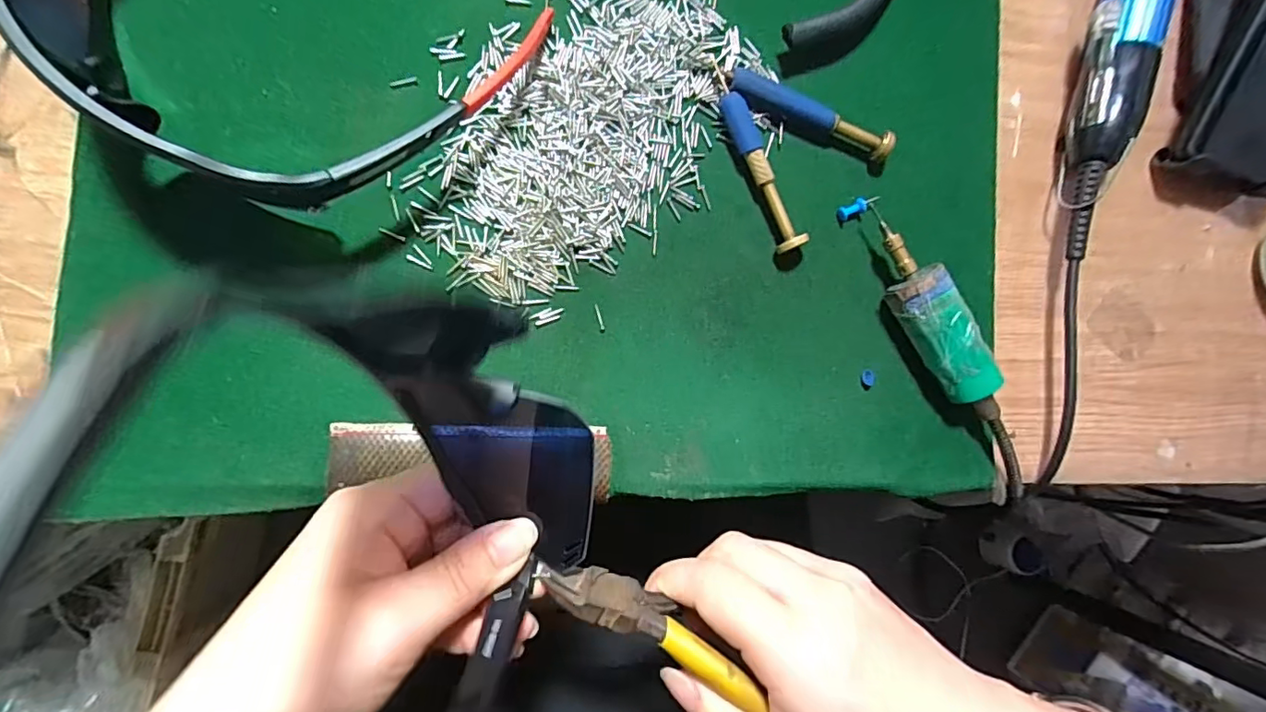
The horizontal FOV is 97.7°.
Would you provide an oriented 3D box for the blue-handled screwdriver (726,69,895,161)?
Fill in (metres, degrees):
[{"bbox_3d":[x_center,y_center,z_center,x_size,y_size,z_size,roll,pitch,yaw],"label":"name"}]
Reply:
[{"bbox_3d":[0.086,-0.118,0.271,0.085,0.014,0.011,21,84,-8],"label":"blue-handled screwdriver"}]

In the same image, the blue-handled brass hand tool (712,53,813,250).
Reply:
[{"bbox_3d":[0.057,-0.095,0.266,0.013,0.014,0.096,-26,92,-9],"label":"blue-handled brass hand tool"}]

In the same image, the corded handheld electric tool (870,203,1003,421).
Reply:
[{"bbox_3d":[0.144,-0.016,0.269,0.023,0.030,0.109,-34,93,-9],"label":"corded handheld electric tool"}]

